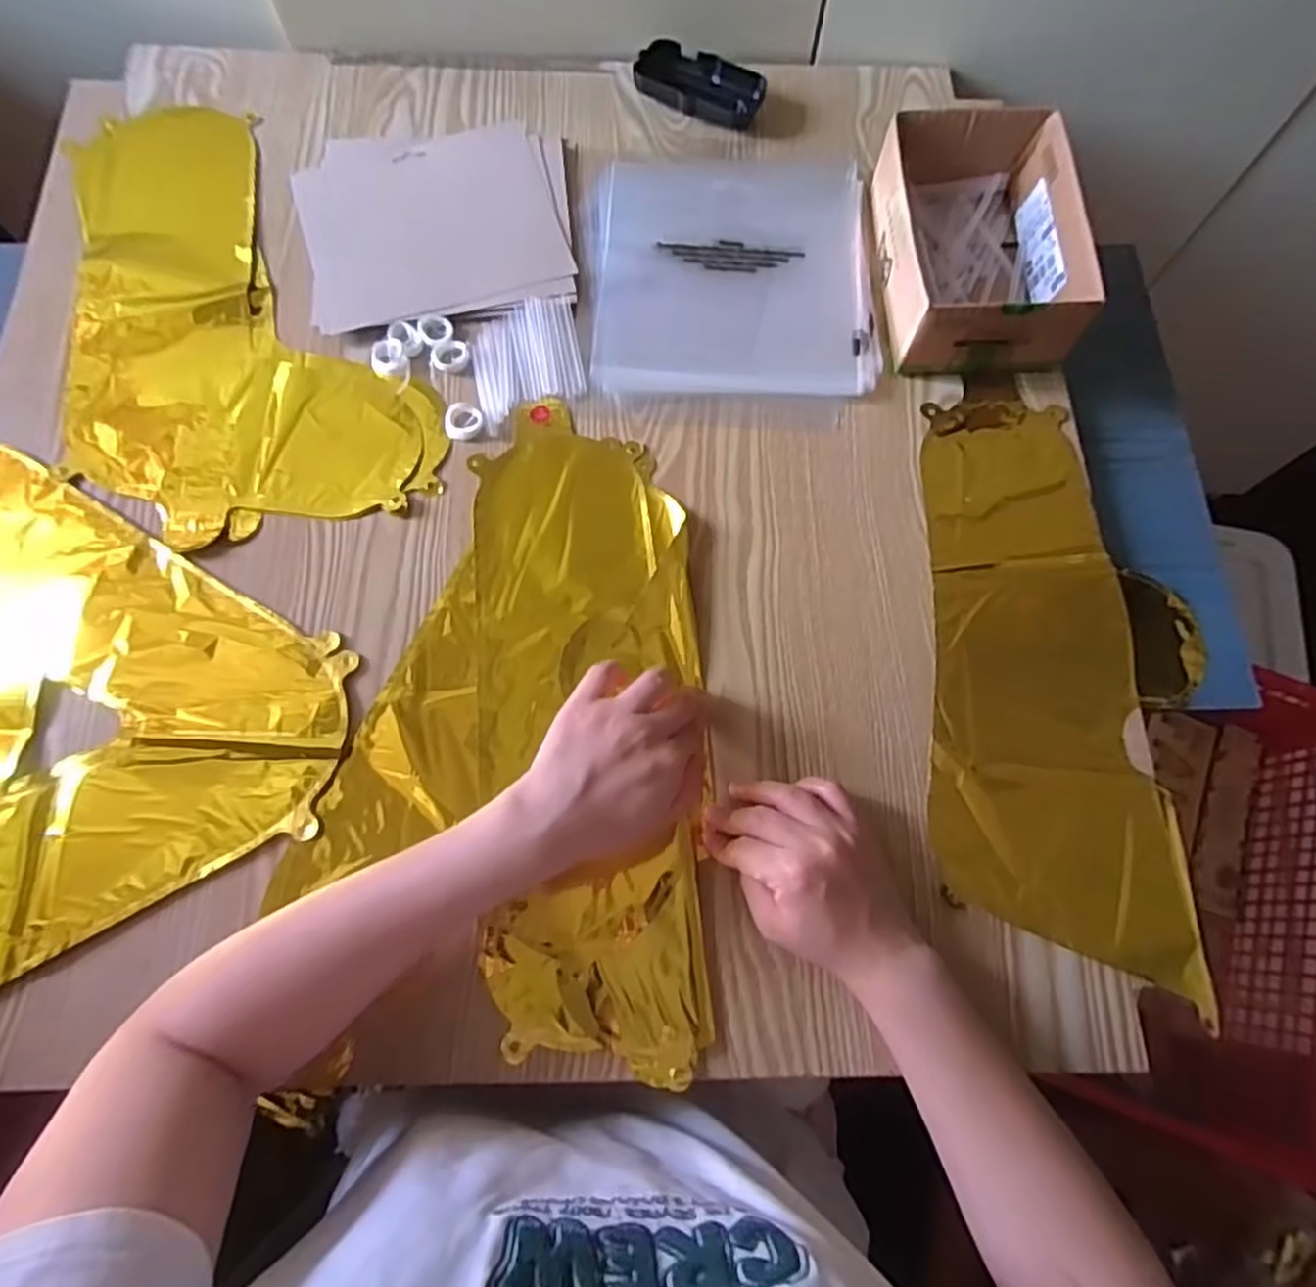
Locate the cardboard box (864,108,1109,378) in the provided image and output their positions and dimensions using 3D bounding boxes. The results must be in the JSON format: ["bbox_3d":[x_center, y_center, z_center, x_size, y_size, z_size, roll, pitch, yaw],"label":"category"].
[{"bbox_3d":[0.232,-0.294,0.549,0.126,0.068,0.179,-2,72,-2],"label":"cardboard box"}]

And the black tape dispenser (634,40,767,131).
[{"bbox_3d":[0.035,-0.470,0.630,0.107,0.023,0.050,17,72,5],"label":"black tape dispenser"}]

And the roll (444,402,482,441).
[{"bbox_3d":[-0.139,-0.159,0.531,0.027,0.008,0.027,0,72,-1],"label":"roll"}]

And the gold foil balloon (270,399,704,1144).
[{"bbox_3d":[-0.092,0.043,0.479,0.243,0.019,0.424,1,72,-1],"label":"gold foil balloon"}]

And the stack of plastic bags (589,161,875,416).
[{"bbox_3d":[0.056,-0.288,0.578,0.212,0.011,0.220,1,72,-1],"label":"stack of plastic bags"}]

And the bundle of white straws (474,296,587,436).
[{"bbox_3d":[-0.095,-0.206,0.547,0.076,0.007,0.101,-10,72,-4],"label":"bundle of white straws"}]

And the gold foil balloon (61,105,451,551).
[{"bbox_3d":[-0.320,-0.258,0.565,0.242,0.008,0.394,-16,73,-6],"label":"gold foil balloon"}]

